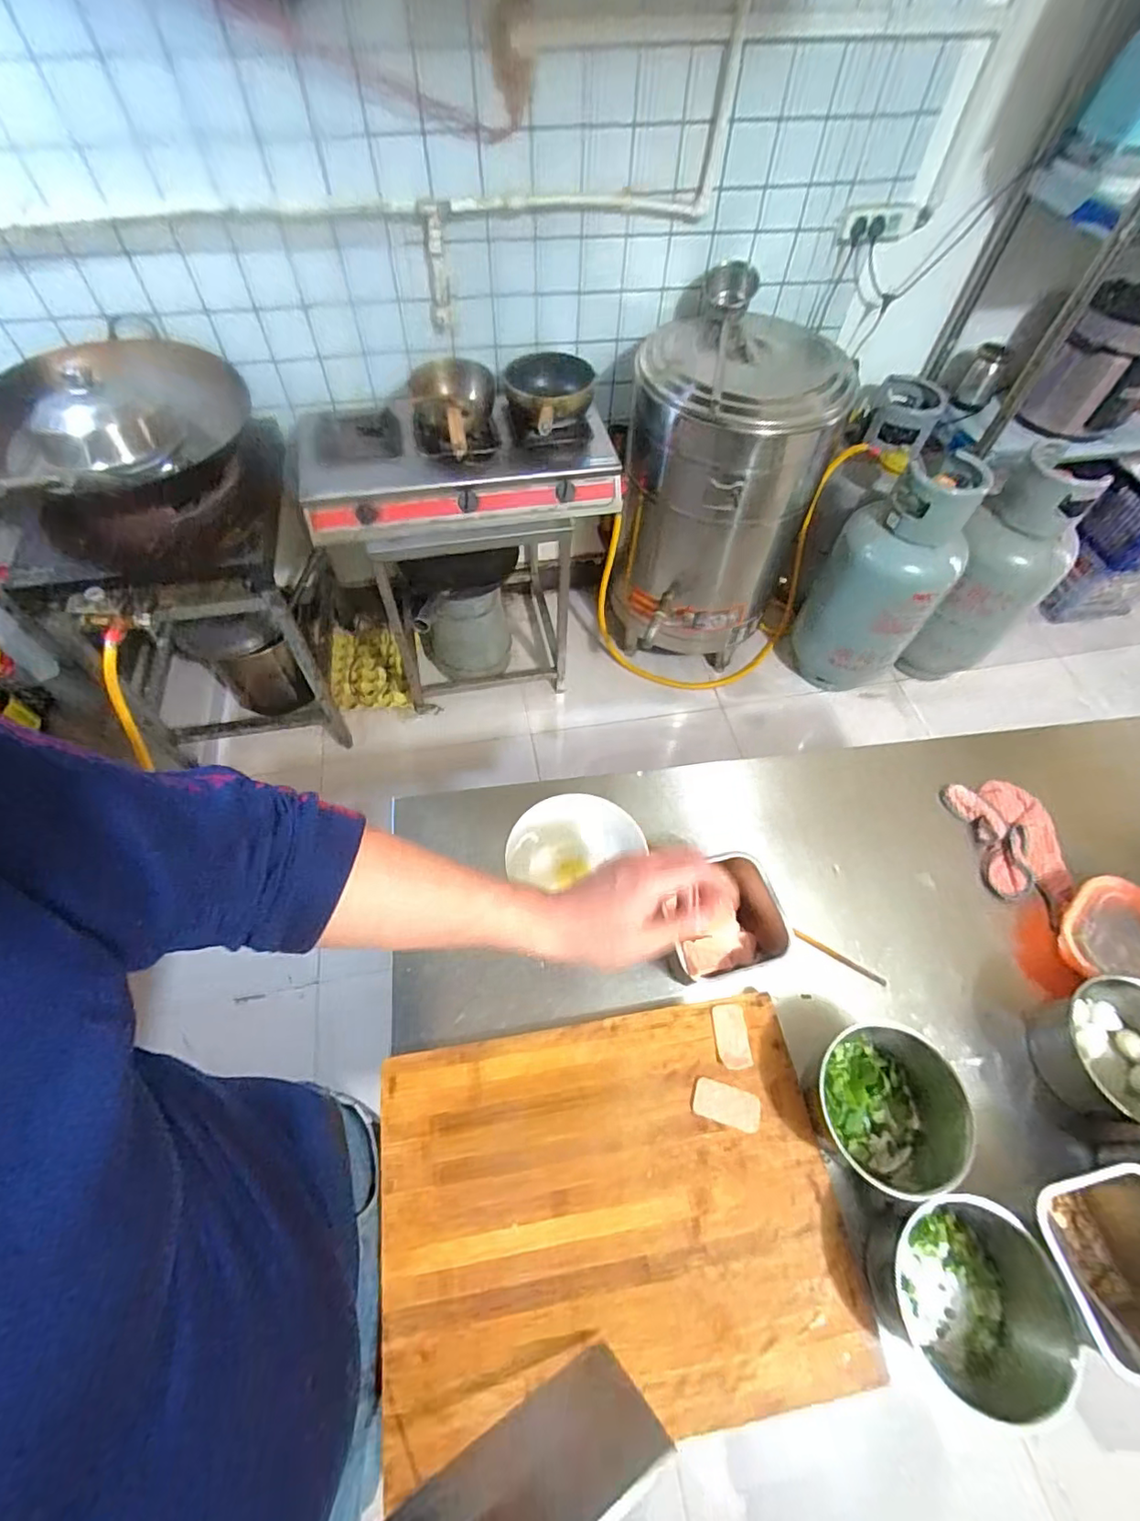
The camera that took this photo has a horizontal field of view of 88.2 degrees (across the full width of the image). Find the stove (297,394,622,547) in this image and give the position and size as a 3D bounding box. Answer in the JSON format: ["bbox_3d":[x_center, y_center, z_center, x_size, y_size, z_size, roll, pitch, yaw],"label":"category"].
[{"bbox_3d":[-0.257,-0.674,1.335,0.695,0.149,0.308,-8,59,-7],"label":"stove"}]

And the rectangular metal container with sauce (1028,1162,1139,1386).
[{"bbox_3d":[0.435,0.410,0.489,0.114,0.094,0.115,-10,60,-8],"label":"rectangular metal container with sauce"}]

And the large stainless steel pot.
[{"bbox_3d":[0.383,-0.688,1.598,0.469,0.792,0.482,17,60,9],"label":"large stainless steel pot"}]

